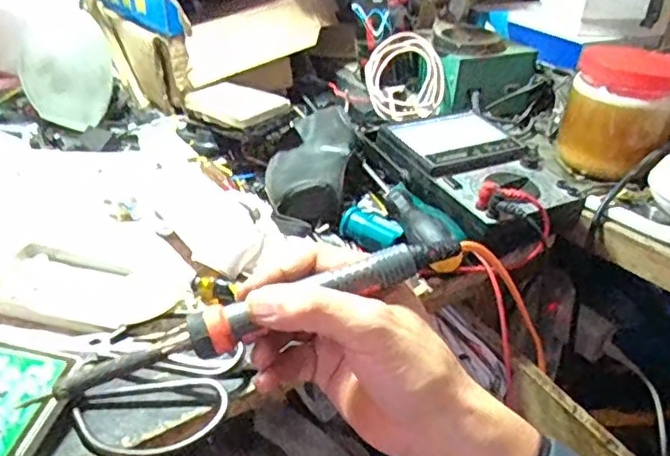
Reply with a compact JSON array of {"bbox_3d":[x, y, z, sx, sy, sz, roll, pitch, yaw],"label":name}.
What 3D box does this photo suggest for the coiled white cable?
[{"bbox_3d":[0.077,-0.163,0.685,0.084,0.098,0.033,-18,-8,1],"label":"coiled white cable"}]

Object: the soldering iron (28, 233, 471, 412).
[{"bbox_3d":[-0.040,0.045,0.316,0.223,0.018,0.018,-20,36,-6],"label":"soldering iron"}]

